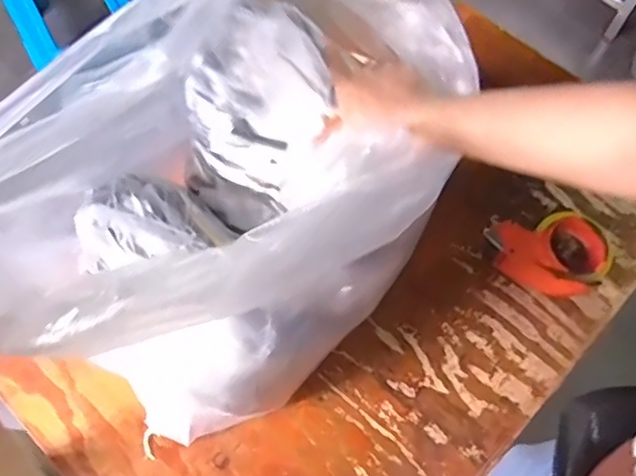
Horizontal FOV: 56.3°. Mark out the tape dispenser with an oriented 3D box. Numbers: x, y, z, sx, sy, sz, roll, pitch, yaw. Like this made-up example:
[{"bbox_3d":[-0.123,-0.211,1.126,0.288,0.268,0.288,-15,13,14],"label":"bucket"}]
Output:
[{"bbox_3d":[0.311,0.006,0.792,0.154,0.056,0.117,32,73,13],"label":"tape dispenser"}]

